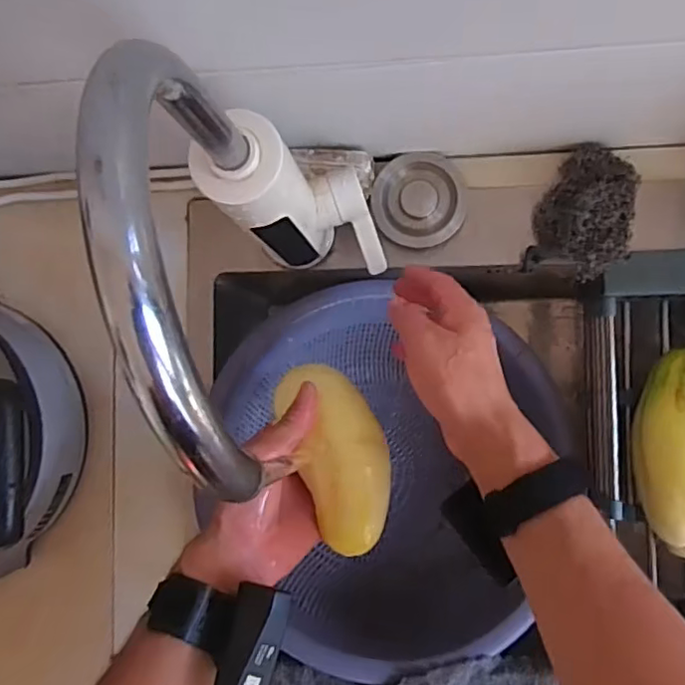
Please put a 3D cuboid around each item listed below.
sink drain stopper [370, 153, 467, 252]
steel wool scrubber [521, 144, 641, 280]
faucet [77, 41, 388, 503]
[{"bbox_3d":[0.067,-0.125,0.537,0.079,0.010,0.078,1,107,4],"label":"sink drain stopper"},{"bbox_3d":[0.203,-0.110,0.508,0.073,0.039,0.112,15,90,6],"label":"steel wool scrubber"},{"bbox_3d":[-0.019,-0.041,0.355,0.091,0.352,0.182,-20,87,5],"label":"faucet"}]

